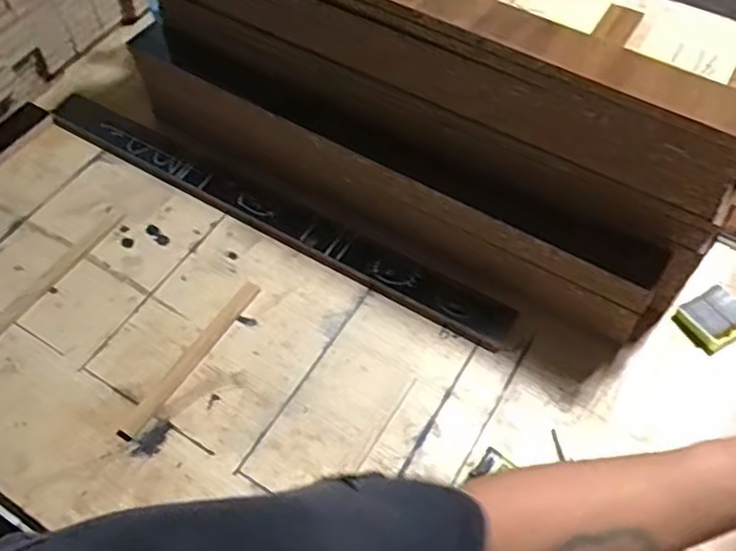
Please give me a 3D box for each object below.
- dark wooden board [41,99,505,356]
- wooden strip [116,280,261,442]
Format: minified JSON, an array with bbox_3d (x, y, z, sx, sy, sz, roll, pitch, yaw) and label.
[{"bbox_3d":[-0.157,-0.106,0.904,0.723,0.020,0.063,29,59,19],"label":"dark wooden board"},{"bbox_3d":[-0.204,0.093,0.782,0.023,0.009,0.231,26,60,18],"label":"wooden strip"}]

